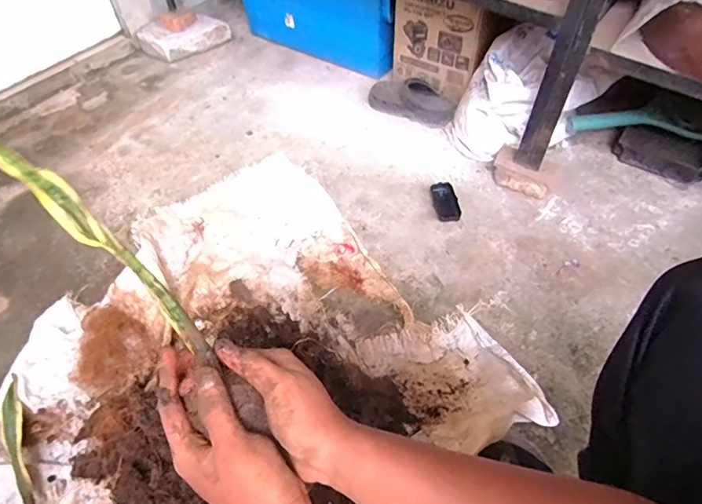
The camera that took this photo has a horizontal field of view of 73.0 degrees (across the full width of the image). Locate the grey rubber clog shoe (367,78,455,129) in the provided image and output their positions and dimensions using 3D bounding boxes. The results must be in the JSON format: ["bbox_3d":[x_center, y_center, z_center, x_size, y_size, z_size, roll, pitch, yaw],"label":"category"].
[{"bbox_3d":[0.160,-0.411,1.281,0.242,0.080,0.097,22,56,18],"label":"grey rubber clog shoe"}]

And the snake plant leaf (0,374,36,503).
[{"bbox_3d":[-0.531,0.307,0.749,0.033,0.033,0.270,-27,56,-18],"label":"snake plant leaf"}]

